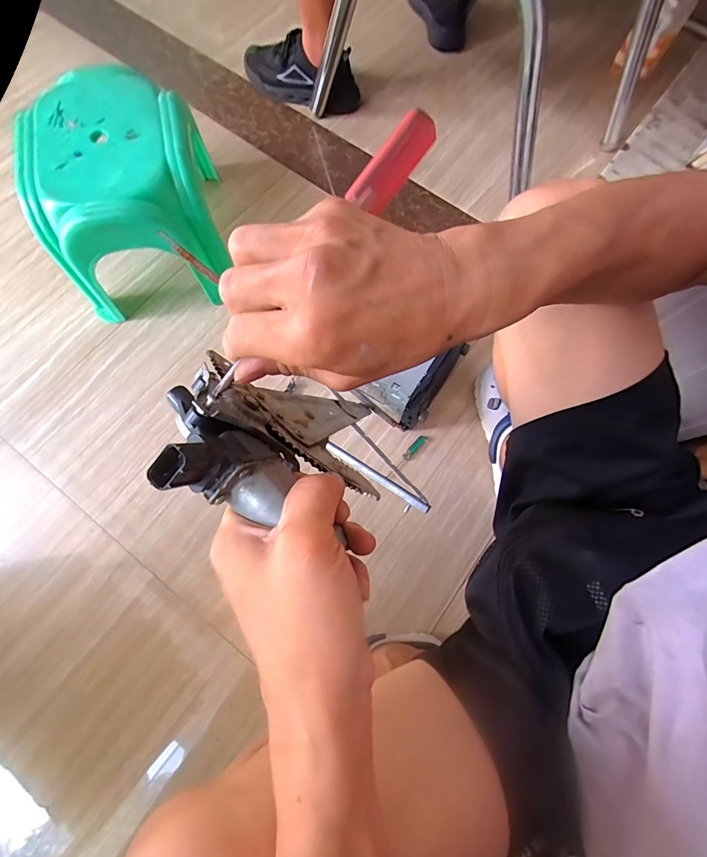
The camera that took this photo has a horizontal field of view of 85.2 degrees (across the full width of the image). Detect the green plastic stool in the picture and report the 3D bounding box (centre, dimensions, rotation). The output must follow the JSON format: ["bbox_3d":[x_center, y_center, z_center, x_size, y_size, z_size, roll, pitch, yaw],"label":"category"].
[{"bbox_3d":[-0.383,-0.399,0.671,0.260,0.207,0.300,-11,74,-5],"label":"green plastic stool"}]

